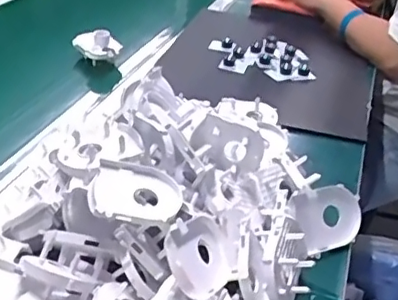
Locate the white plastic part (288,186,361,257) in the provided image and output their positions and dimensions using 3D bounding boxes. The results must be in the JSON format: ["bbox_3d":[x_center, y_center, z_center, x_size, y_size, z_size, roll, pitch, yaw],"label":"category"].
[{"bbox_3d":[0.137,0.073,0.608,0.078,0.066,0.014,-12,-6,-21],"label":"white plastic part"}]

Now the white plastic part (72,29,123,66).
[{"bbox_3d":[-0.179,-0.177,0.964,0.091,0.043,0.050,10,31,8],"label":"white plastic part"}]

